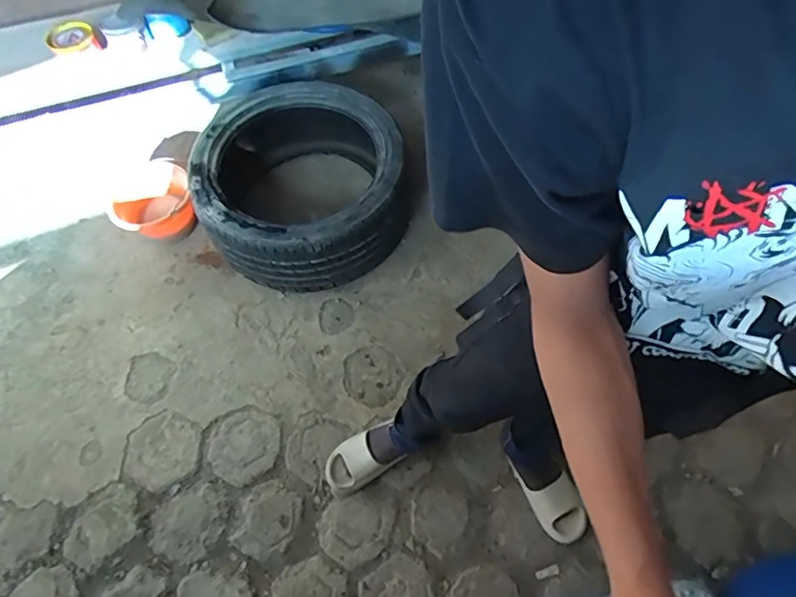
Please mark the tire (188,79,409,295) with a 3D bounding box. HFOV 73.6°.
[{"bbox_3d":[-0.291,-0.338,1.617,0.562,0.324,0.600,-11,61,-3],"label":"tire"}]

